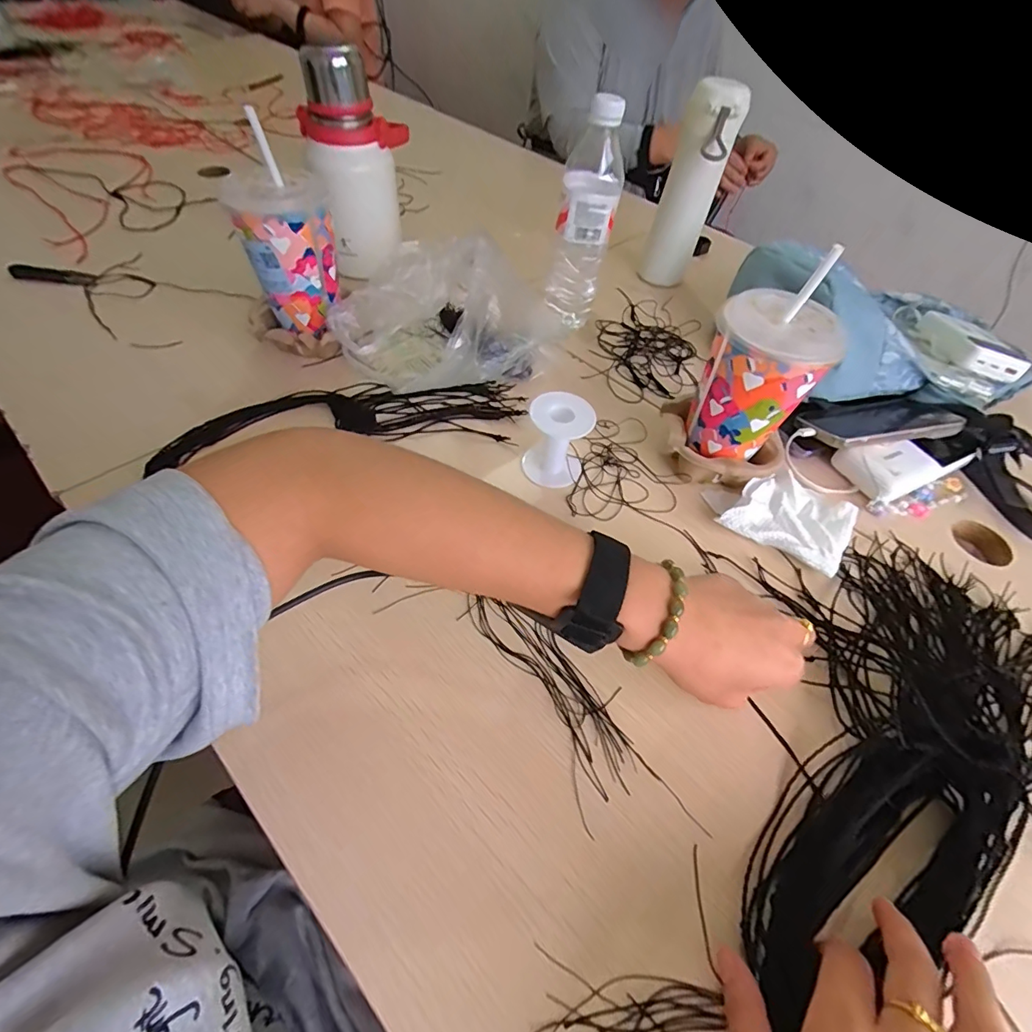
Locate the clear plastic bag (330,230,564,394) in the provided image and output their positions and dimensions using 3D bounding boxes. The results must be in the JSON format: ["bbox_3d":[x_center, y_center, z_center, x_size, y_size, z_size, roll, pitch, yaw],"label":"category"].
[{"bbox_3d":[-0.075,-0.212,0.505,0.193,0.117,0.174,31,56,17],"label":"clear plastic bag"}]

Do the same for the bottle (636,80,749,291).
[{"bbox_3d":[0.224,-0.416,0.625,0.063,0.213,0.058,19,53,9],"label":"bottle"}]

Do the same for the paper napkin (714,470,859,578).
[{"bbox_3d":[0.253,0.000,0.441,0.097,0.017,0.097,32,56,18],"label":"paper napkin"}]

